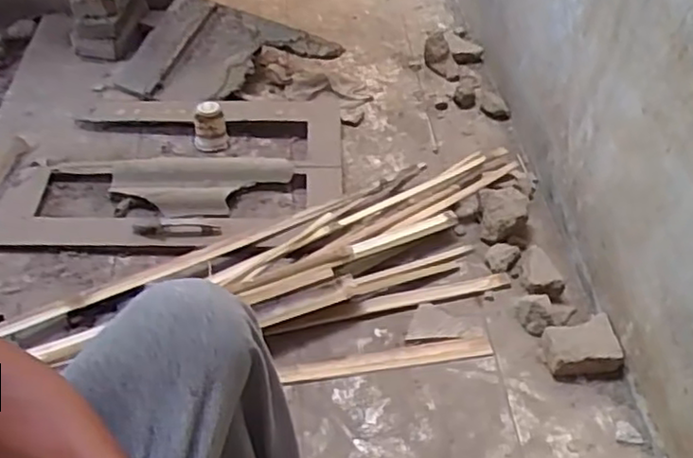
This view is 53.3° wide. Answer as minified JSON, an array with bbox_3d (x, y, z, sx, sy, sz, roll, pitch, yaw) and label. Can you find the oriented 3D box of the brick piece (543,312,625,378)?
[{"bbox_3d":[0.351,0.180,1.047,0.113,0.043,0.088,-5,45,-8],"label":"brick piece"}]

